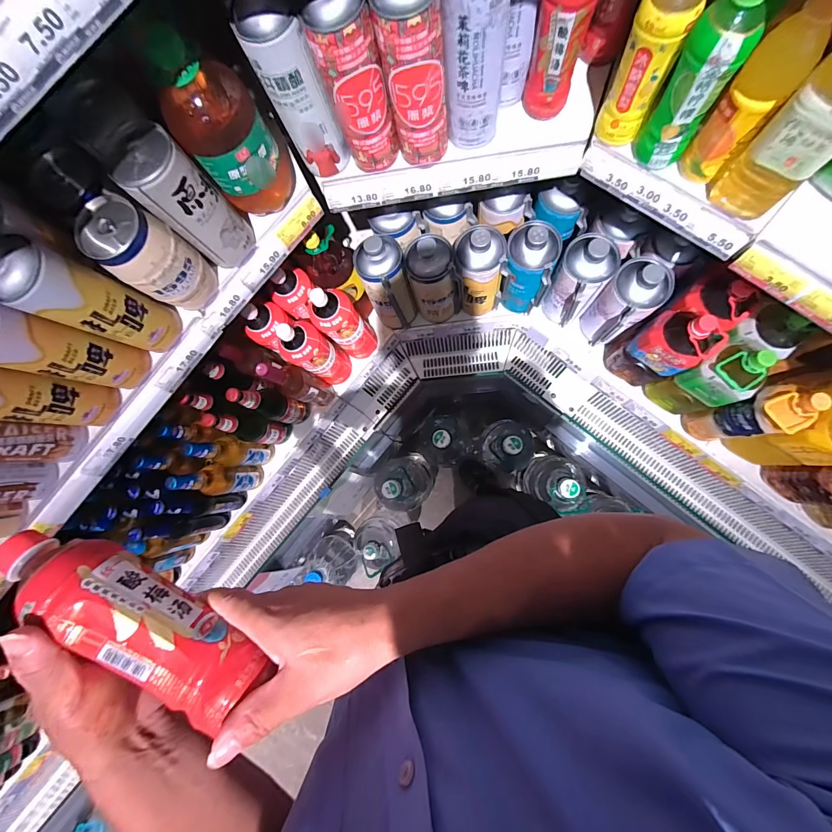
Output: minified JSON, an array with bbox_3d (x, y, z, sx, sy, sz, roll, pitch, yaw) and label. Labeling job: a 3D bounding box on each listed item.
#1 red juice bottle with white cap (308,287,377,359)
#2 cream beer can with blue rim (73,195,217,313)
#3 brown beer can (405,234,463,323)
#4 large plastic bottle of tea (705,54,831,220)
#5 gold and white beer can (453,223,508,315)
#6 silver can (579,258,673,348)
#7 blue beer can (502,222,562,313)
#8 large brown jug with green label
[{"bbox_3d":[-0.167,-0.212,0.851,0.093,0.274,0.079,-39,80,2],"label":"red juice bottle with white cap"},{"bbox_3d":[-0.372,-0.225,0.531,0.084,0.163,0.086,-1,83,7],"label":"cream beer can with blue rim"},{"bbox_3d":[0.044,-0.317,0.856,0.112,0.241,0.107,-11,82,6],"label":"brown beer can"},{"bbox_3d":[0.441,-0.321,0.415,0.070,0.206,0.083,-43,80,1],"label":"large plastic bottle of tea"},{"bbox_3d":[0.146,-0.324,0.845,0.108,0.239,0.090,-2,83,7],"label":"gold and white beer can"},{"bbox_3d":[0.454,-0.246,0.803,0.123,0.239,0.100,-44,80,1],"label":"silver can"},{"bbox_3d":[0.252,-0.338,0.832,0.099,0.247,0.101,-1,83,7],"label":"blue beer can"},{"bbox_3d":[-0.251,-0.381,0.523,0.110,0.261,0.096,-32,81,3],"label":"large brown jug with green label"}]

